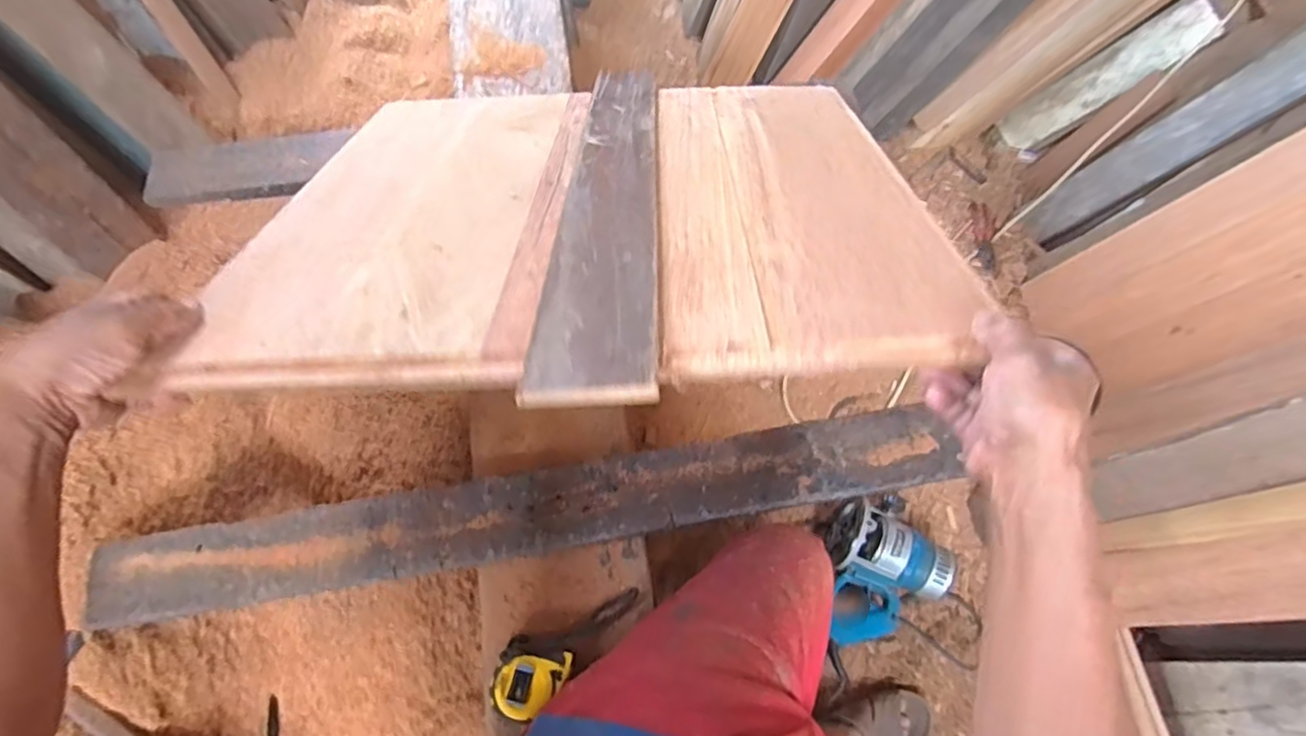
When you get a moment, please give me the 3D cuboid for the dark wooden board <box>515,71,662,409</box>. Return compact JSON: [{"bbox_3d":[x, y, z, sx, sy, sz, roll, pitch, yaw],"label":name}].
[{"bbox_3d":[-0.037,-0.186,0.650,0.088,0.014,0.657,1,39,0],"label":"dark wooden board"}]

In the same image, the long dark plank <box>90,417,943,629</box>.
[{"bbox_3d":[-0.129,0.152,0.692,0.889,0.037,0.090,-9,67,-4],"label":"long dark plank"}]

